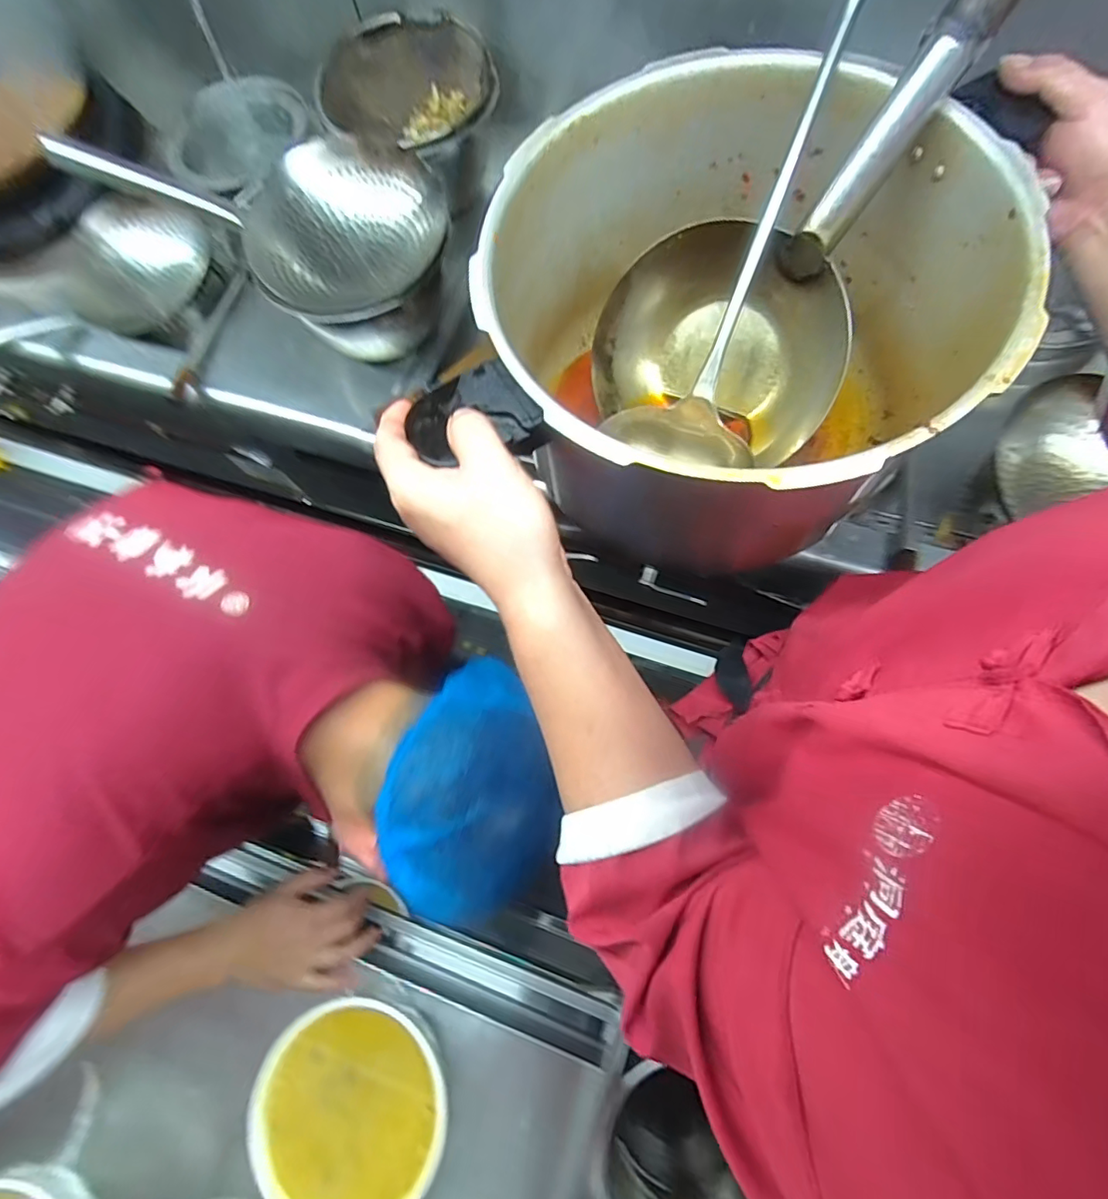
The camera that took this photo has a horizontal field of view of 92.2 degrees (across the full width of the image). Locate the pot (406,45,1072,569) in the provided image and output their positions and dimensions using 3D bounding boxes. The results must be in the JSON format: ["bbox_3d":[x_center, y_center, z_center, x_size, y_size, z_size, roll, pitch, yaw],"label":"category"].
[{"bbox_3d":[0.126,-0.198,0.409,0.341,0.213,0.343,1,67,-2],"label":"pot"}]

